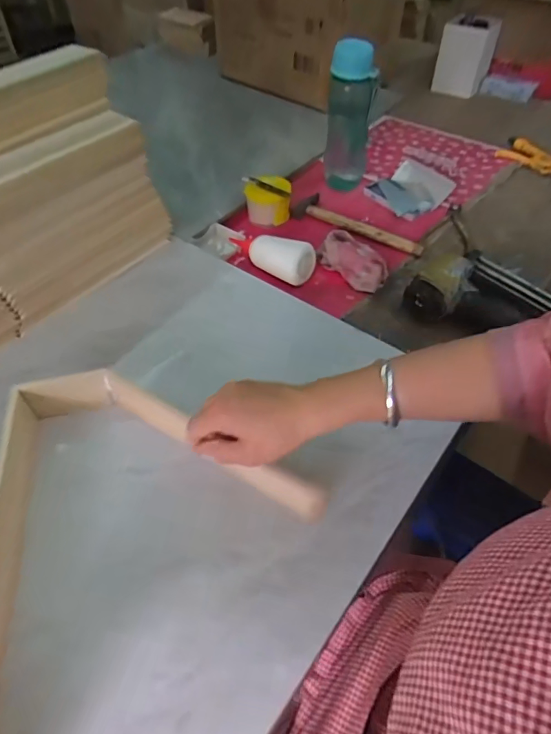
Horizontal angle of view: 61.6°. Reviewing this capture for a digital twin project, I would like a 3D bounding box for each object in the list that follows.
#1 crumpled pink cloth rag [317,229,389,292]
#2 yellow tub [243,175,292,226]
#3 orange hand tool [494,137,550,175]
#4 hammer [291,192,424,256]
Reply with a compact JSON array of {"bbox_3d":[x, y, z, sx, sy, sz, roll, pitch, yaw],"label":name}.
[{"bbox_3d":[0.122,-0.165,0.726,0.059,0.040,0.113,-32,56,-24],"label":"crumpled pink cloth rag"},{"bbox_3d":[-0.014,-0.297,0.828,0.079,0.071,0.082,0,50,0],"label":"yellow tub"},{"bbox_3d":[0.527,-0.441,0.970,0.052,0.028,0.146,-24,54,-21],"label":"orange hand tool"},{"bbox_3d":[0.146,-0.247,0.808,0.243,0.031,0.065,28,55,22],"label":"hammer"}]

